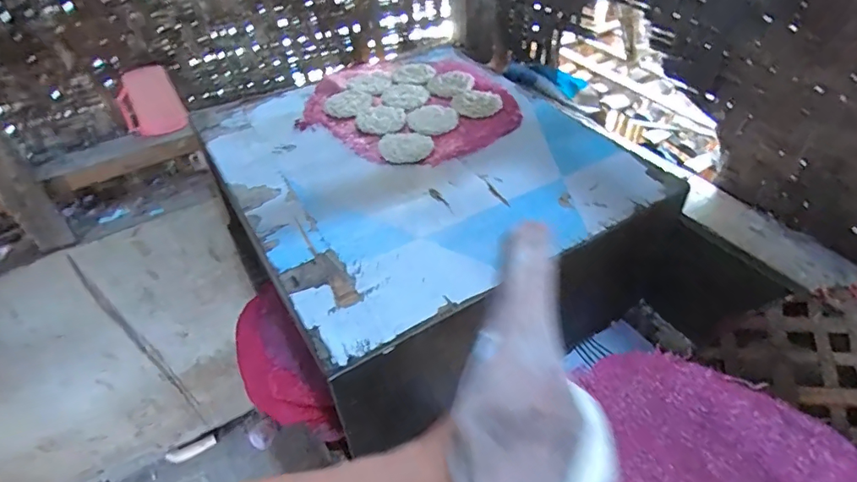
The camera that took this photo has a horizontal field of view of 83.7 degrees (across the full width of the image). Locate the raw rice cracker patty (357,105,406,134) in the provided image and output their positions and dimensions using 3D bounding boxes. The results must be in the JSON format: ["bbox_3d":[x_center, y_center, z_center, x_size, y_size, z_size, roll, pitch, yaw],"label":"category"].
[{"bbox_3d":[-0.078,-0.200,0.778,0.079,0.004,0.083,2,44,7],"label":"raw rice cracker patty"}]

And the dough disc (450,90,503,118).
[{"bbox_3d":[0.081,-0.234,0.809,0.084,0.006,0.084,-2,44,2],"label":"dough disc"}]

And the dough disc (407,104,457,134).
[{"bbox_3d":[0.007,-0.200,0.777,0.079,0.007,0.078,-2,44,2],"label":"dough disc"}]

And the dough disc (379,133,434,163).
[{"bbox_3d":[-0.034,-0.144,0.730,0.080,0.006,0.080,-2,44,2],"label":"dough disc"}]

